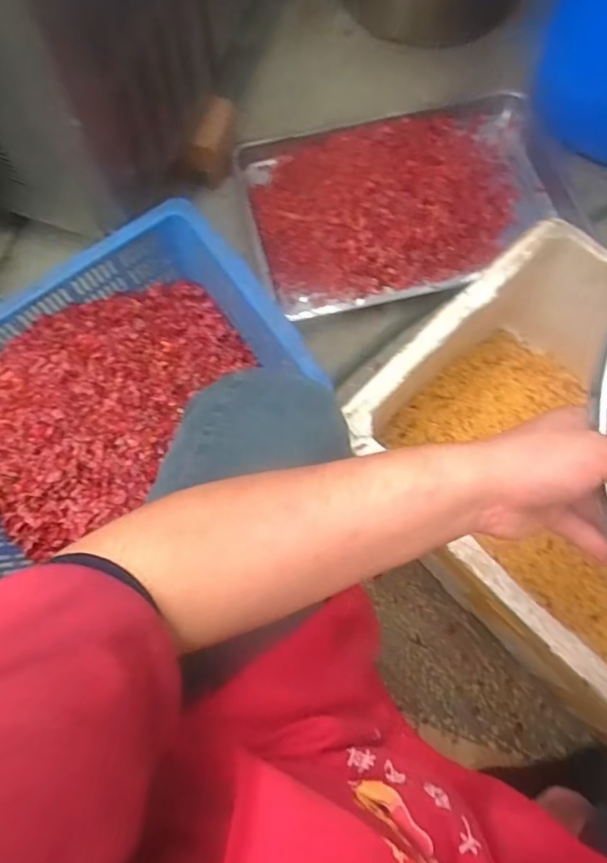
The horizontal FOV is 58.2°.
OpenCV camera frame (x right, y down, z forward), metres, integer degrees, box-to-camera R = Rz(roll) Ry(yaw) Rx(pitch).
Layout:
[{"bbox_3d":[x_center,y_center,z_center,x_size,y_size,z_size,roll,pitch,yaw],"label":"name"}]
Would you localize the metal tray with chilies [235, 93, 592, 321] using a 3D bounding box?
[{"bbox_3d":[0.193,-0.456,1.011,0.607,0.064,0.421,-19,75,-5],"label":"metal tray with chilies"}]

